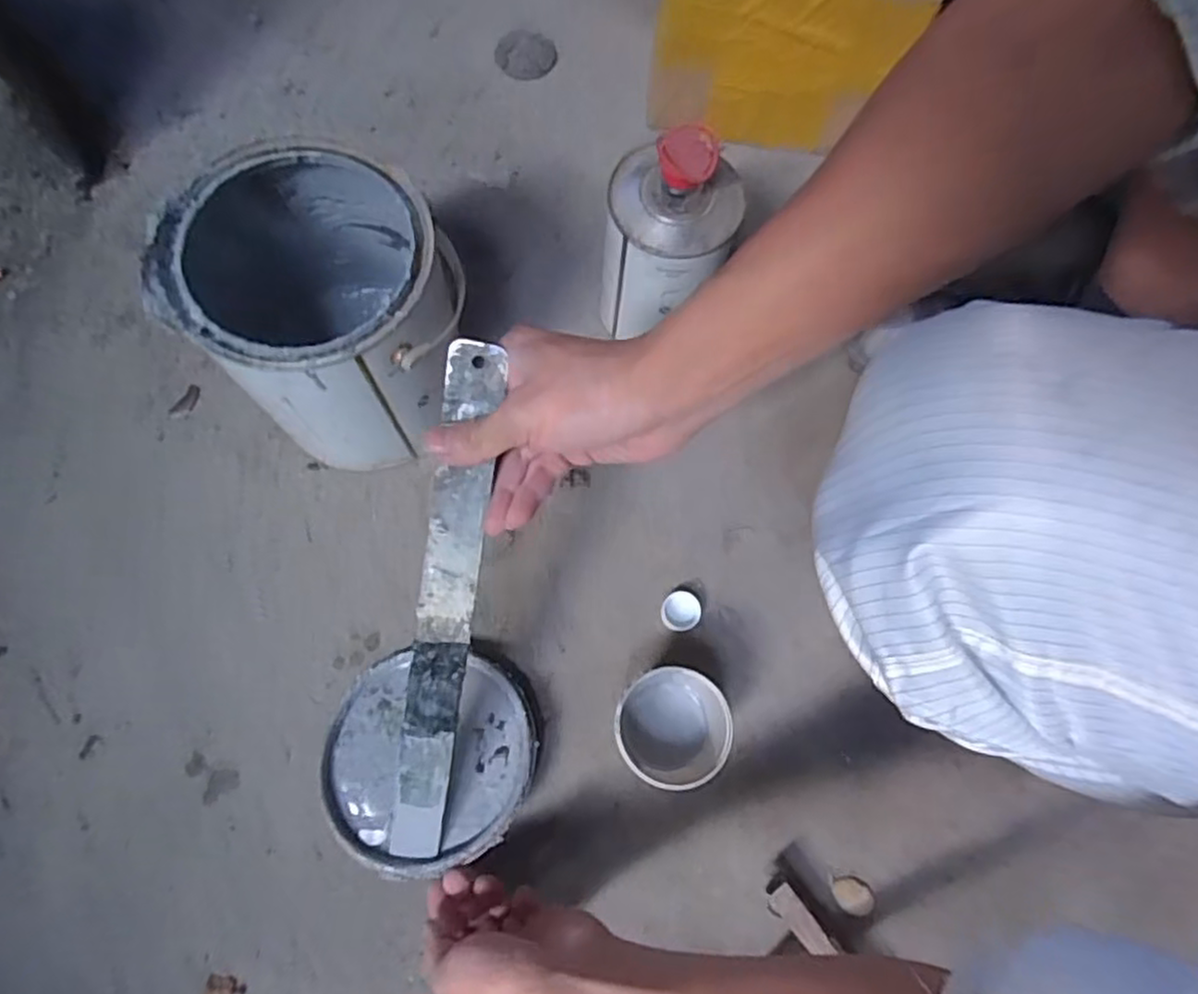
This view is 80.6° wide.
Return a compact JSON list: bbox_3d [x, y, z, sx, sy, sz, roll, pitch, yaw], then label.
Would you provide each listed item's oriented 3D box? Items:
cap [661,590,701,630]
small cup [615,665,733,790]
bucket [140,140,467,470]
[{"bbox_3d":[0.066,0.092,0.568,0.031,0.014,0.031,0,74,-2],"label":"cap"},{"bbox_3d":[0.055,0.165,0.513,0.086,0.068,0.078,3,74,-1],"label":"small cup"},{"bbox_3d":[-0.192,-0.132,0.526,0.163,0.207,0.164,0,74,-2],"label":"bucket"}]

